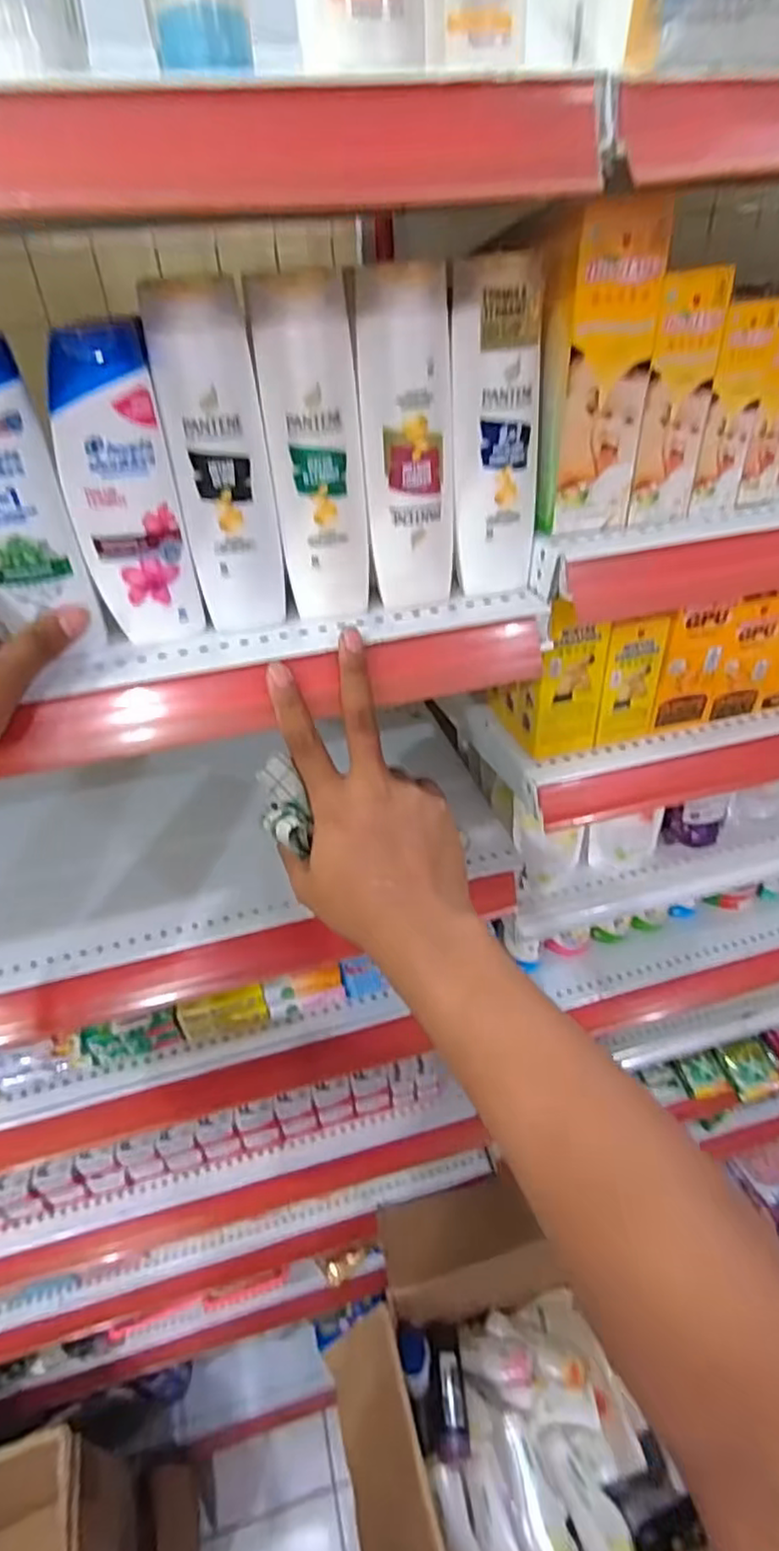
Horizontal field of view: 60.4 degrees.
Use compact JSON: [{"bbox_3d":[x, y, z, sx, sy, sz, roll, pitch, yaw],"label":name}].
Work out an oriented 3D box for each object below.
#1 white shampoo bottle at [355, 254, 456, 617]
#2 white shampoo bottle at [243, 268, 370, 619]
[{"bbox_3d":[0.012,-0.193,0.401,0.053,0.176,0.030,1,38,6],"label":"white shampoo bottle"},{"bbox_3d":[-0.043,-0.184,0.395,0.053,0.178,0.029,-5,38,-2],"label":"white shampoo bottle"}]

